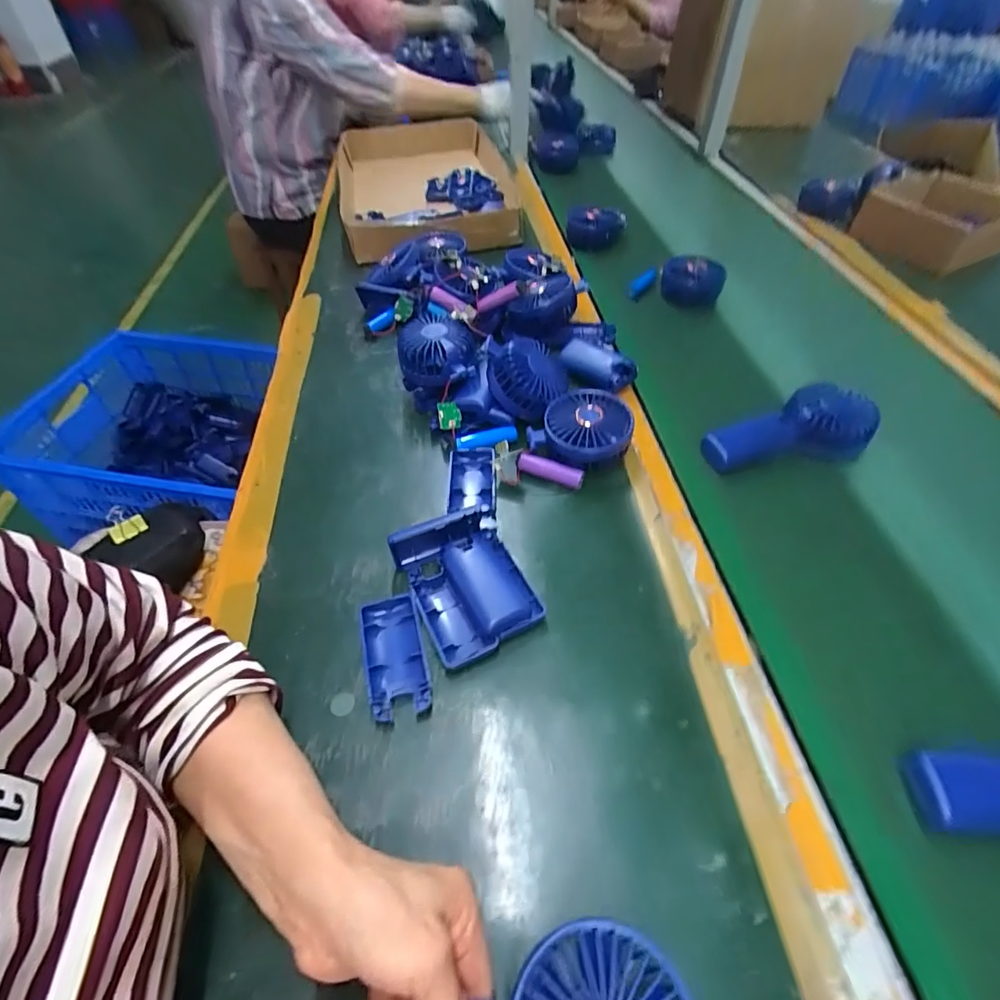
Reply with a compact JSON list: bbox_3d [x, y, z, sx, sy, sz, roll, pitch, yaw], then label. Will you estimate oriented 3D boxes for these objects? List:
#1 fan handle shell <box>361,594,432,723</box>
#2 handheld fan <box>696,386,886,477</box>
[{"bbox_3d":[-0.079,0.117,0.382,0.044,0.015,0.091,-12,49,-12],"label":"fan handle shell"},{"bbox_3d":[0.298,-0.066,0.519,0.179,0.046,0.078,-19,51,-18],"label":"handheld fan"}]

